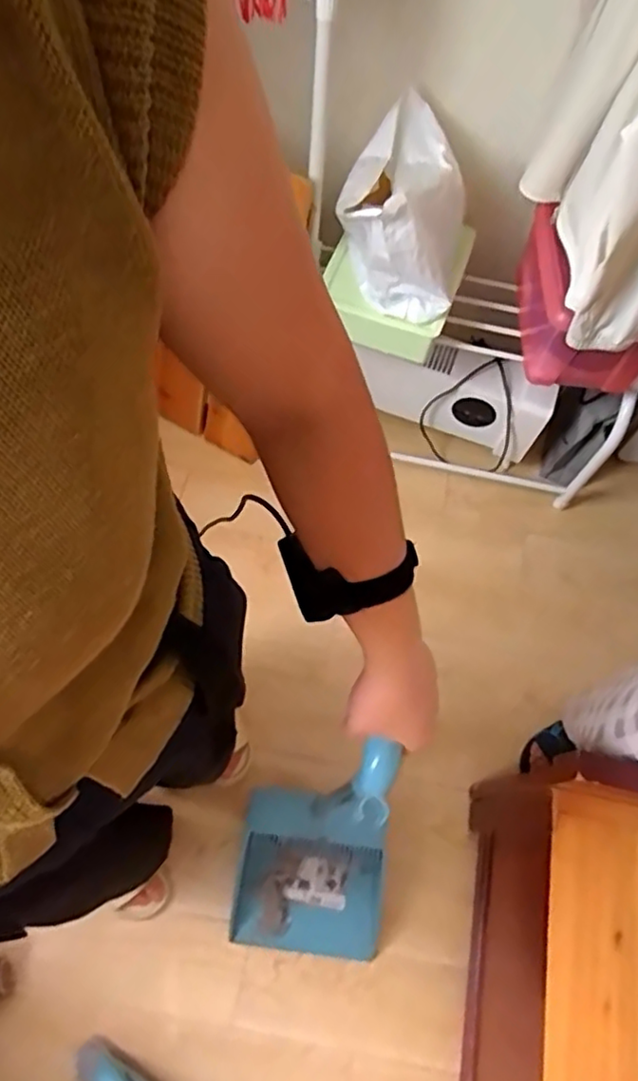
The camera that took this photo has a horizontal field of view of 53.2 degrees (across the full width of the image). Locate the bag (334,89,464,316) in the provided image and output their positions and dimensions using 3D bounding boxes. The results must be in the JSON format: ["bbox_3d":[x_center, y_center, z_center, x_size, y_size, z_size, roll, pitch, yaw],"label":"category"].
[{"bbox_3d":[0.164,-0.575,1.095,0.212,0.199,0.306,19,68,5],"label":"bag"}]

